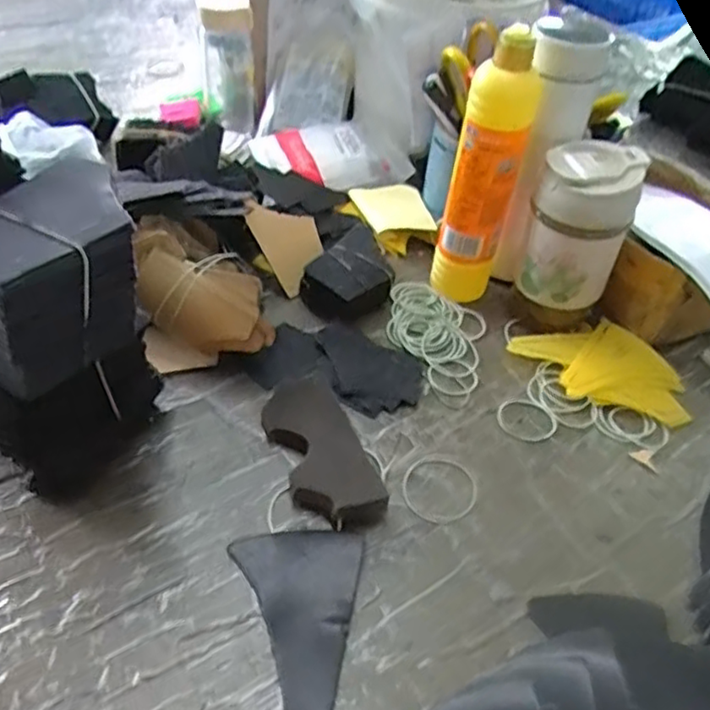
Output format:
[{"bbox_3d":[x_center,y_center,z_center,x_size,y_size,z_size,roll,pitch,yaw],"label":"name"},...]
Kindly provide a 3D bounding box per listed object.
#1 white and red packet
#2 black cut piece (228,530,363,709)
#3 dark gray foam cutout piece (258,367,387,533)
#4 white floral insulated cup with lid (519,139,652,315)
[{"bbox_3d":[-0.029,-0.232,0.771,0.167,0.035,0.104,-9,46,-14],"label":"white and red packet"},{"bbox_3d":[-0.037,0.160,0.402,0.078,0.006,0.122,3,44,-3],"label":"black cut piece"},{"bbox_3d":[-0.026,0.065,0.481,0.057,0.026,0.133,-14,47,-19],"label":"dark gray foam cutout piece"},{"bbox_3d":[0.186,-0.107,0.564,0.078,0.121,0.076,17,45,12],"label":"white floral insulated cup with lid"}]

